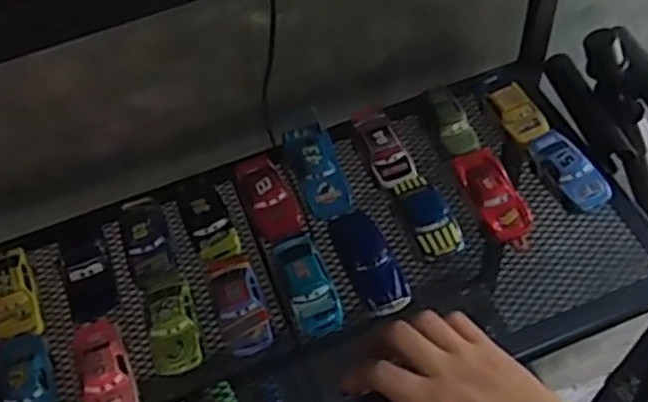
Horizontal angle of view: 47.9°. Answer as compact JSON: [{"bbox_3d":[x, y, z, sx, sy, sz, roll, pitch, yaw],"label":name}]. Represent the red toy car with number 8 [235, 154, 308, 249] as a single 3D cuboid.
[{"bbox_3d":[-0.044,-0.006,0.568,0.035,0.018,0.082,-21,55,-10],"label":"red toy car with number 8"}]

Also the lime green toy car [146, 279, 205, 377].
[{"bbox_3d":[-0.106,0.085,0.511,0.033,0.020,0.069,-15,54,-6],"label":"lime green toy car"}]

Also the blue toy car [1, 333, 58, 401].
[{"bbox_3d":[-0.197,0.128,0.489,0.033,0.021,0.079,-16,54,-6],"label":"blue toy car"}]

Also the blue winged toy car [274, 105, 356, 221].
[{"bbox_3d":[-0.008,-0.034,0.582,0.035,0.024,0.103,-18,54,-7],"label":"blue winged toy car"}]

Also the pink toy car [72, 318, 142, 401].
[{"bbox_3d":[-0.147,0.118,0.492,0.035,0.019,0.081,-21,55,-10],"label":"pink toy car"}]

